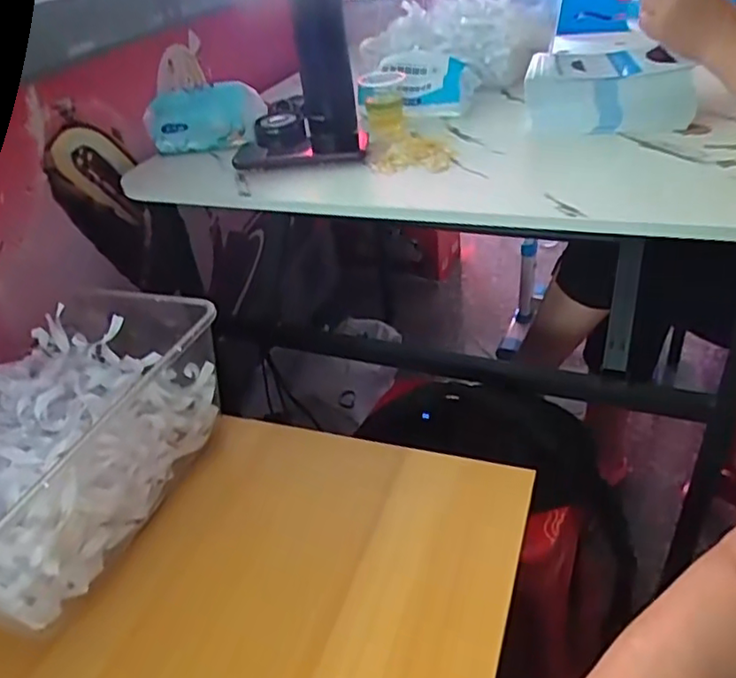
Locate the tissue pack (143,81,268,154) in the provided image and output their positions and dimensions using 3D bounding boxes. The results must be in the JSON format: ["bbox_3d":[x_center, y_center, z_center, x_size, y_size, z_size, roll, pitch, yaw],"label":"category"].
[{"bbox_3d":[-0.212,-0.288,0.805,0.153,0.083,0.045,-5,10,8],"label":"tissue pack"}]

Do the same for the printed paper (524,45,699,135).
[{"bbox_3d":[0.276,-0.299,0.720,0.186,0.090,0.100,-5,35,4],"label":"printed paper"}]

